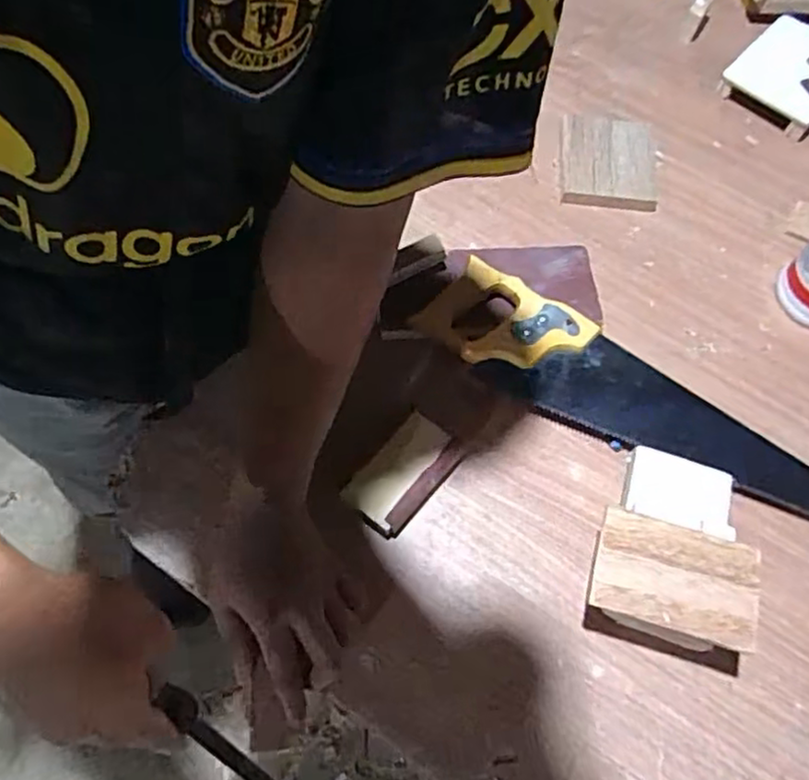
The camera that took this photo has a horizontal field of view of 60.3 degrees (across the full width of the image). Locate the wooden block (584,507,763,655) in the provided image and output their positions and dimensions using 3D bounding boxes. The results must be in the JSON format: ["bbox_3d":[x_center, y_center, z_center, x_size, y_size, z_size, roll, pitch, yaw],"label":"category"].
[{"bbox_3d":[0.198,0.136,0.506,0.114,0.017,0.077,15,63,6],"label":"wooden block"}]

